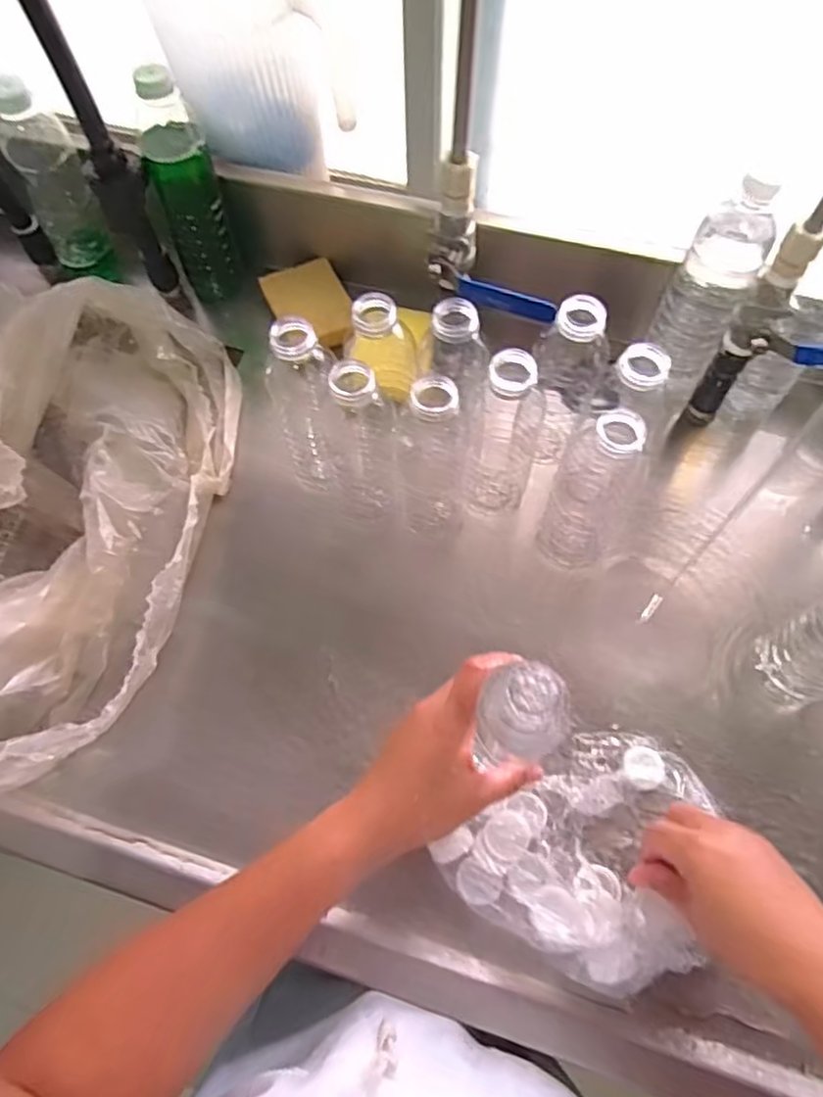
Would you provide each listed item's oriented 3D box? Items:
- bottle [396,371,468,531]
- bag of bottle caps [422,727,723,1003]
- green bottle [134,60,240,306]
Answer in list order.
[{"bbox_3d":[0.014,-0.076,0.517,0.059,0.170,0.060,-3,64,0],"label":"bottle"},{"bbox_3d":[0.134,0.214,0.451,0.183,0.042,0.141,-33,68,-14],"label":"bag of bottle caps"},{"bbox_3d":[-0.215,-0.341,0.632,0.061,0.209,0.054,-21,66,-9],"label":"green bottle"}]

